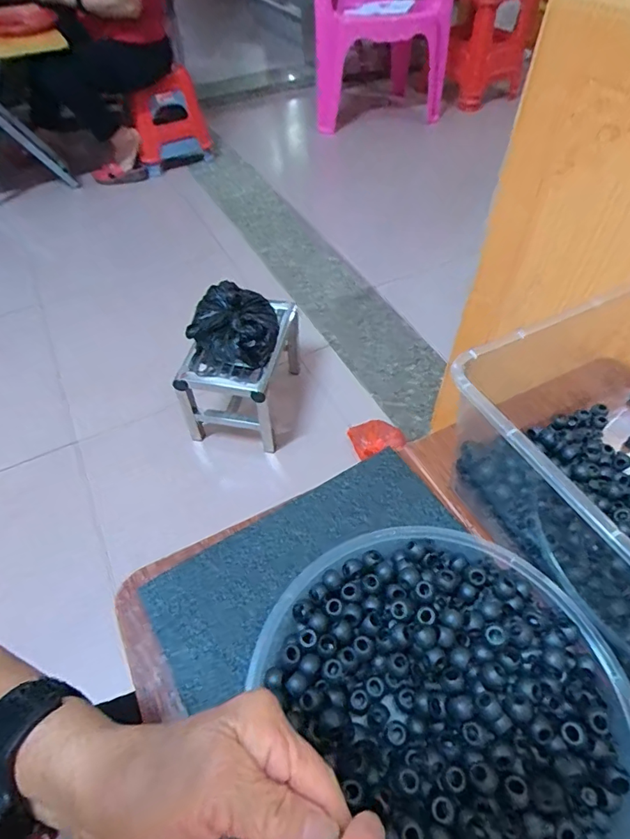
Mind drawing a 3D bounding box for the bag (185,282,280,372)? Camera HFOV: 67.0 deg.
[{"bbox_3d":[-0.173,-0.204,1.033,0.182,0.097,0.205,2,52,2],"label":"bag"}]

